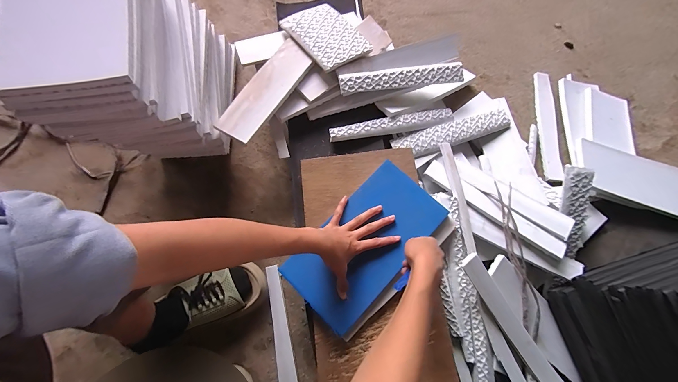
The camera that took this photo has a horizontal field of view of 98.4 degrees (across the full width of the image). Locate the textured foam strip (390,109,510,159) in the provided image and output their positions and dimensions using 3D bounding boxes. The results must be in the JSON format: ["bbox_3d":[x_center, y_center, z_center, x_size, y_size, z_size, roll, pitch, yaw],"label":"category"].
[{"bbox_3d":[0.248,-0.126,0.635,0.273,0.020,0.054,-20,75,-7],"label":"textured foam strip"}]

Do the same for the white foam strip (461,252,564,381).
[{"bbox_3d":[0.300,0.231,0.507,0.040,0.019,0.283,-35,92,-11],"label":"white foam strip"}]

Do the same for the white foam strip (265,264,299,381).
[{"bbox_3d":[-0.107,0.288,0.553,0.036,0.016,0.283,-12,75,-5],"label":"white foam strip"}]

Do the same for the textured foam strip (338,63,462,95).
[{"bbox_3d":[0.136,-0.239,0.616,0.278,0.011,0.041,-11,91,-13],"label":"textured foam strip"}]

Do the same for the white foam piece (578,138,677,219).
[{"bbox_3d":[0.651,-0.023,0.628,0.265,0.013,0.129,18,65,0],"label":"white foam piece"}]

